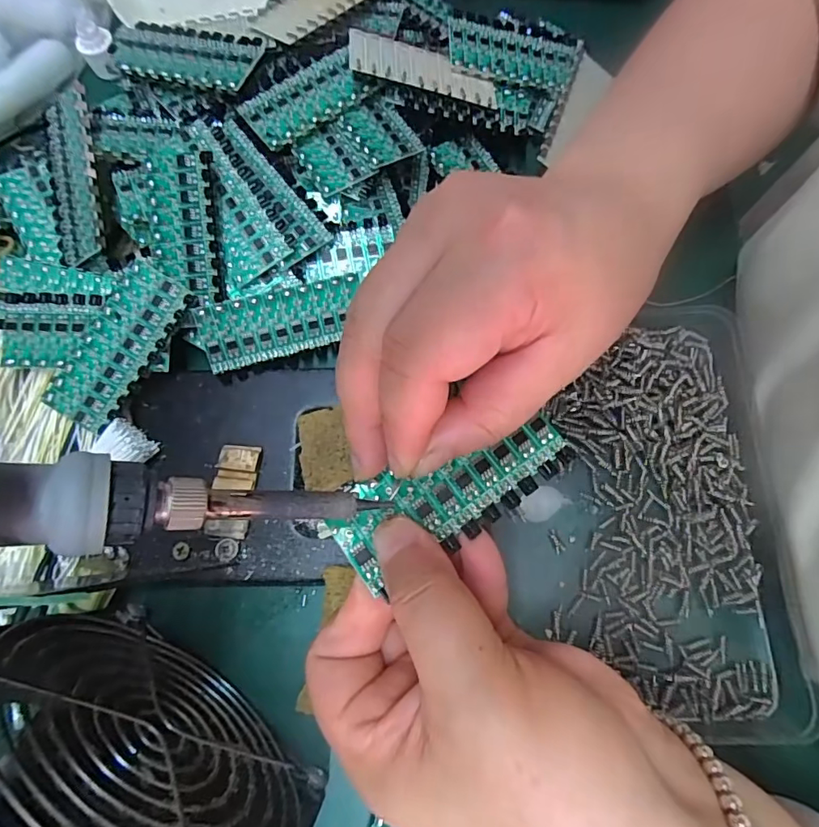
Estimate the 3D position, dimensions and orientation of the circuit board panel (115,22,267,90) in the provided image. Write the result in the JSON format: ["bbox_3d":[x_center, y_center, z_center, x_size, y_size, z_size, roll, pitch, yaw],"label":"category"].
[{"bbox_3d":[-0.115,-0.183,0.256,0.079,0.004,0.034,15,74,10],"label":"circuit board panel"}]

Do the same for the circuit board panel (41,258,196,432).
[{"bbox_3d":[-0.133,-0.032,0.228,0.033,0.010,0.076,32,77,9],"label":"circuit board panel"}]

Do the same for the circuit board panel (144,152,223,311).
[{"bbox_3d":[-0.105,-0.087,0.234,0.035,0.004,0.069,1,98,13],"label":"circuit board panel"}]

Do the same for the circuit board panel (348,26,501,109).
[{"bbox_3d":[0.009,-0.180,0.262,0.079,0.006,0.033,8,73,-15],"label":"circuit board panel"}]

